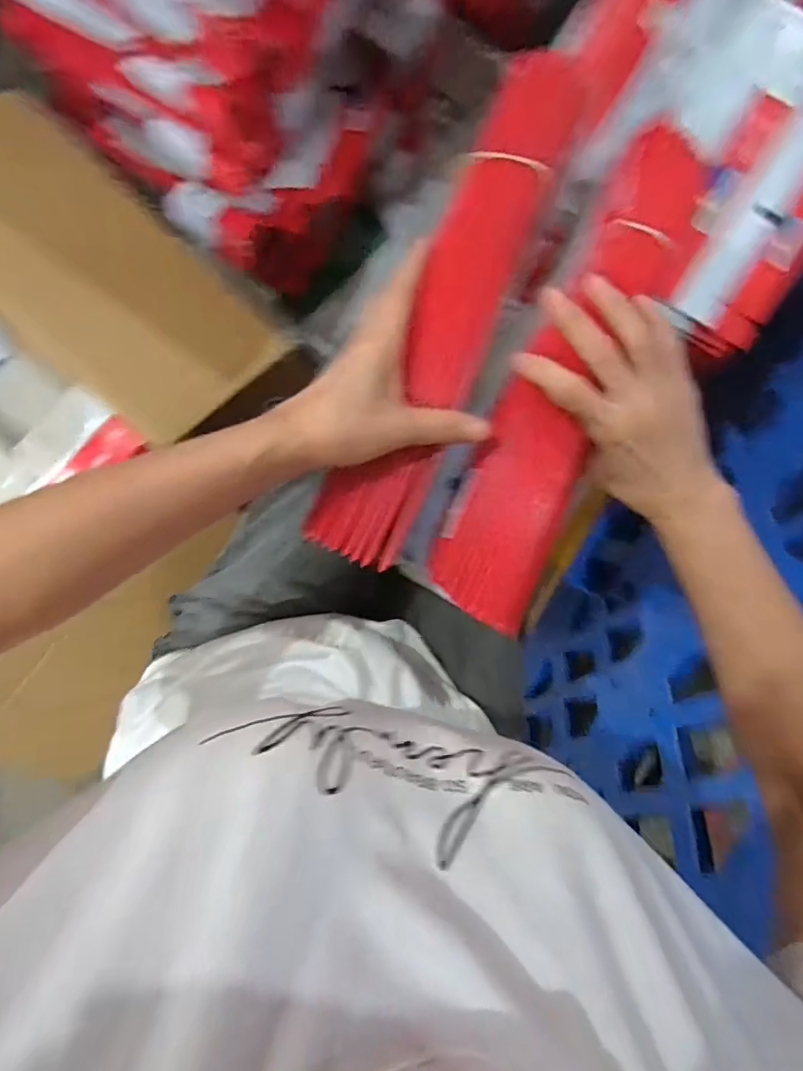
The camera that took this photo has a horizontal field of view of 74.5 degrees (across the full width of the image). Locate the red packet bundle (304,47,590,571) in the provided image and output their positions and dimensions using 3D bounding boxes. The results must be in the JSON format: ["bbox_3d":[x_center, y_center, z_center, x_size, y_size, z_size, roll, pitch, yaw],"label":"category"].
[{"bbox_3d":[0.031,-0.143,0.351,0.065,0.032,0.339,22,93,-9],"label":"red packet bundle"}]

